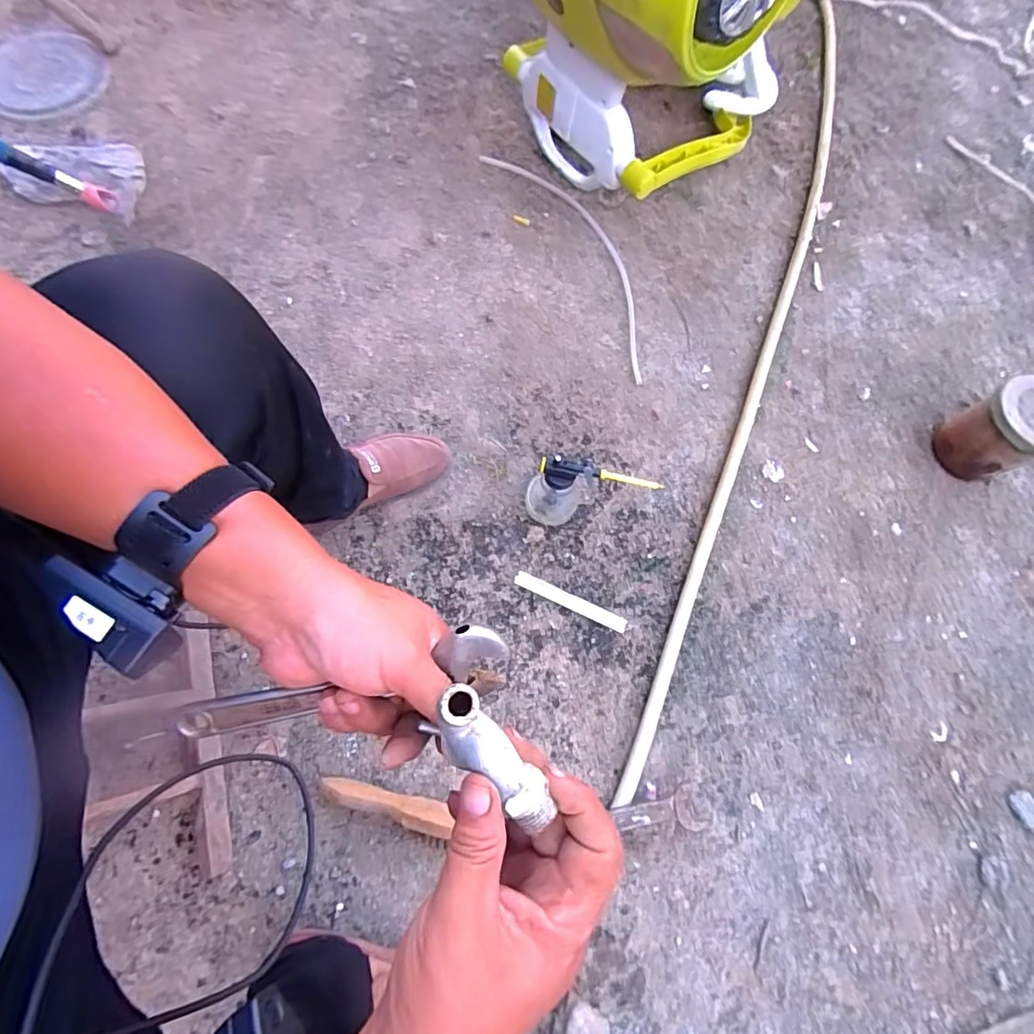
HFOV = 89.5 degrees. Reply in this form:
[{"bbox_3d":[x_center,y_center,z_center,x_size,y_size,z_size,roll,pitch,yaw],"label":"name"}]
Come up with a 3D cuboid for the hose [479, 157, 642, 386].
[{"bbox_3d":[0.125,-0.490,0.973,0.126,0.009,0.577,-31,84,-12],"label":"hose"}]

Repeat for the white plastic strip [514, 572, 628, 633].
[{"bbox_3d":[0.080,0.127,0.785,0.176,0.010,0.023,24,73,4],"label":"white plastic strip"}]

